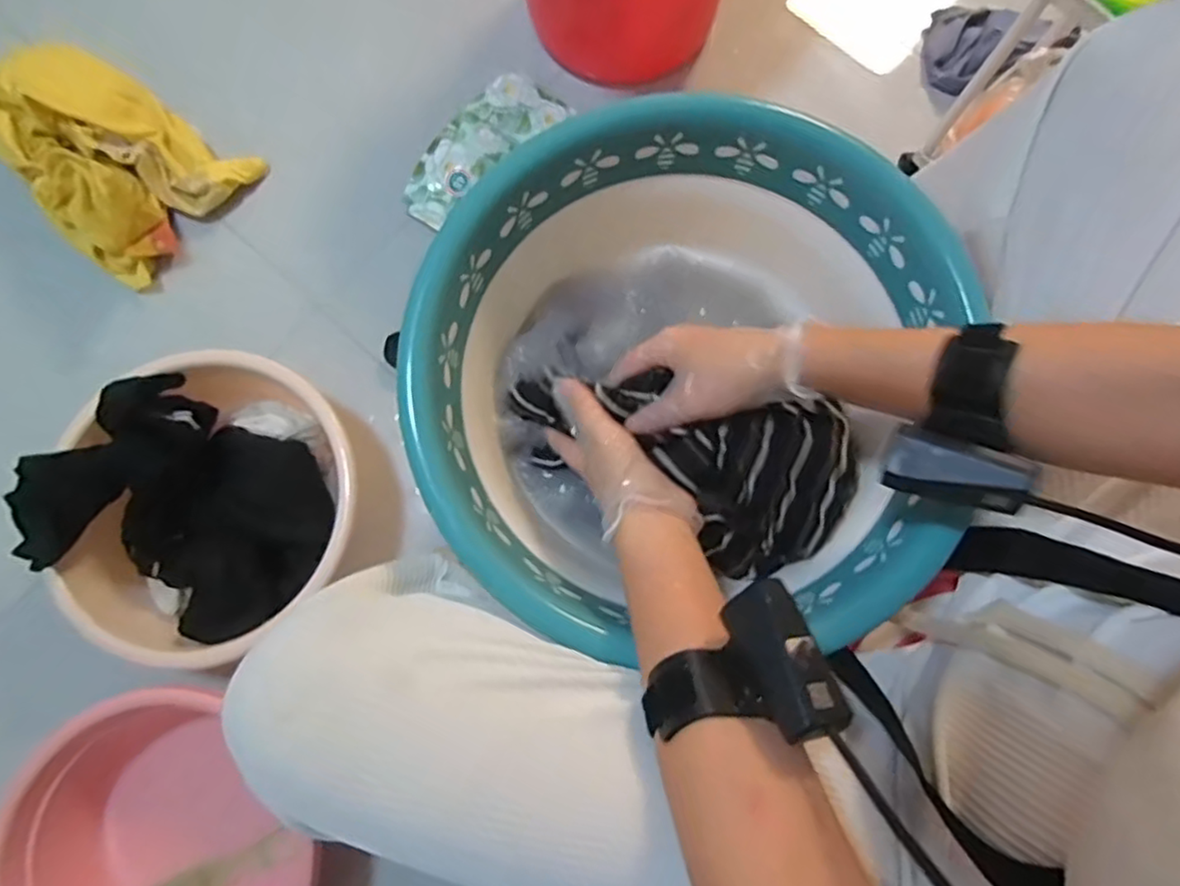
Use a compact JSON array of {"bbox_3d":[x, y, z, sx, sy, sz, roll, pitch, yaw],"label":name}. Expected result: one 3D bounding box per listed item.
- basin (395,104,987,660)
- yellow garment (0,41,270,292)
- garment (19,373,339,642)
[{"bbox_3d":[0.061,-0.040,0.476,0.340,0.139,0.358,13,80,4],"label":"basin"},{"bbox_3d":[-0.610,-0.370,0.817,0.279,0.105,0.216,40,83,8],"label":"yellow garment"},{"bbox_3d":[-0.420,0.065,0.692,0.269,0.128,0.206,29,82,6],"label":"garment"}]

